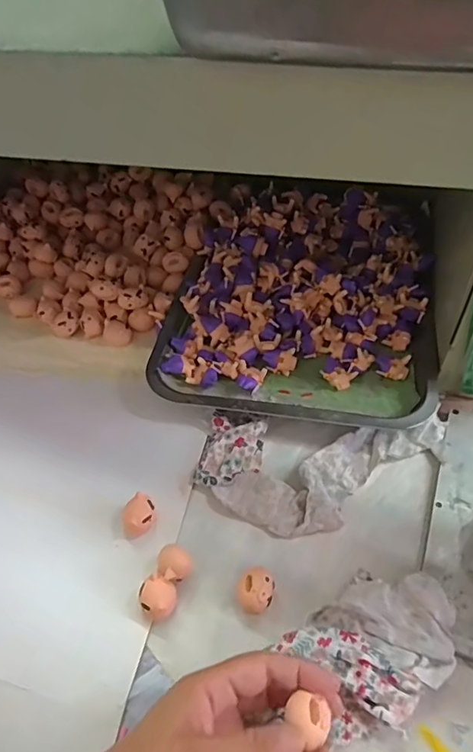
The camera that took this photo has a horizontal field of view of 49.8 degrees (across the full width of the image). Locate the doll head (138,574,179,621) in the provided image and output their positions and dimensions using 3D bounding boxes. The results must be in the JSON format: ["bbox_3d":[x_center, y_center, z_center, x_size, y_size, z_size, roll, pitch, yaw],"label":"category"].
[{"bbox_3d":[-0.058,0.163,0.370,0.024,0.021,0.027,17,54,15],"label":"doll head"}]

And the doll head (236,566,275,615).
[{"bbox_3d":[0.014,0.156,0.370,0.024,0.022,0.029,22,56,18],"label":"doll head"}]

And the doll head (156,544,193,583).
[{"bbox_3d":[-0.046,0.142,0.383,0.025,0.024,0.027,-1,52,1],"label":"doll head"}]

